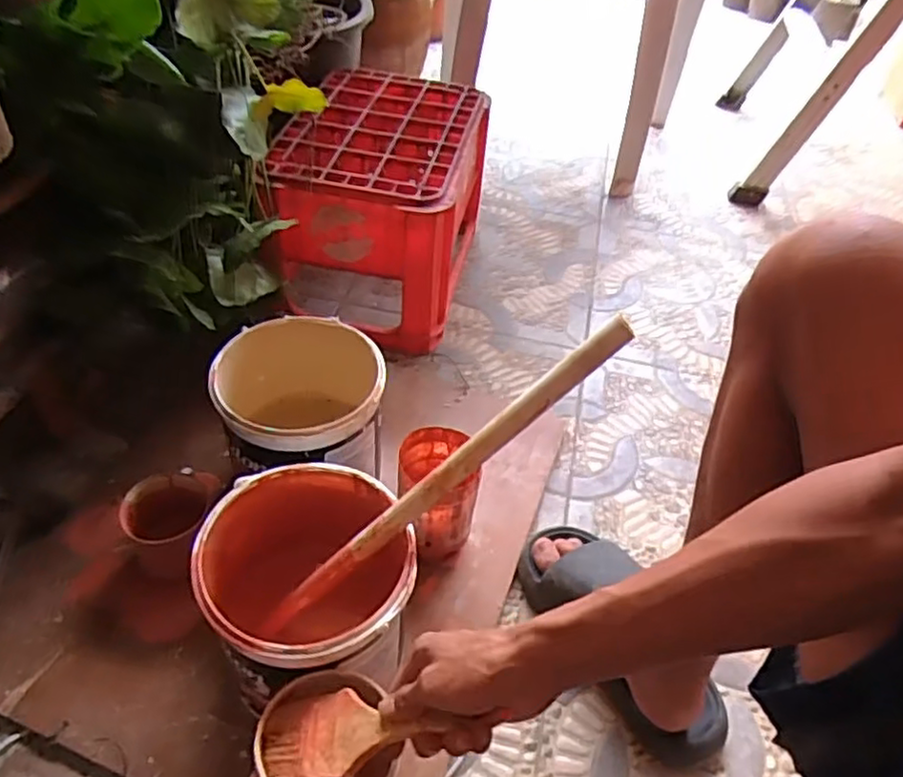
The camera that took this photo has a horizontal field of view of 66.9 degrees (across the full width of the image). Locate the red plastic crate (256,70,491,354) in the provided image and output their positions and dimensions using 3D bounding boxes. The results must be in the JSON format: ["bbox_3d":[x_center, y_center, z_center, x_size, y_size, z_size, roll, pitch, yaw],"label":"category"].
[{"bbox_3d":[-0.111,-0.290,1.101,0.269,0.266,0.401,11,44,4],"label":"red plastic crate"}]

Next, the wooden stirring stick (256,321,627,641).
[{"bbox_3d":[-0.022,0.090,0.577,0.023,0.433,0.023,27,30,-42],"label":"wooden stirring stick"}]

